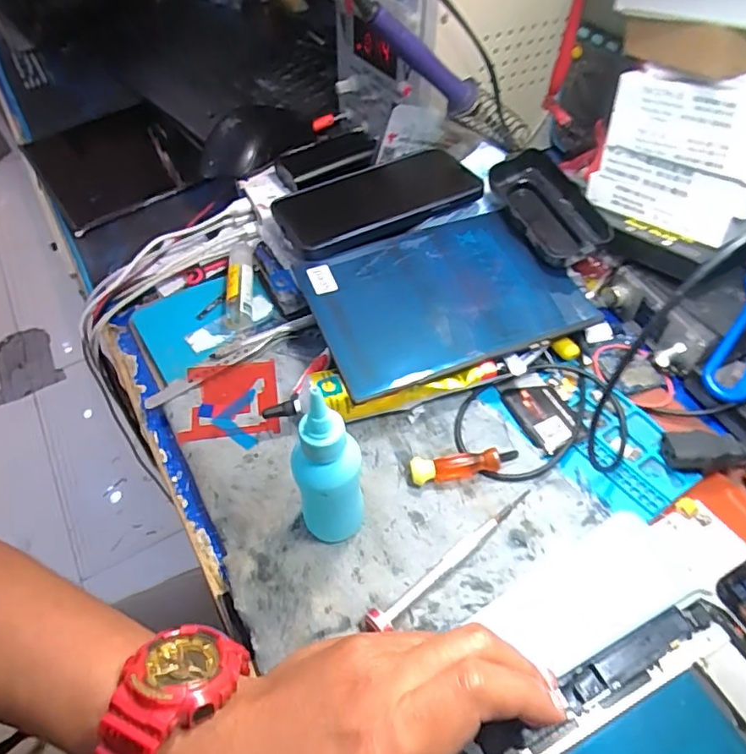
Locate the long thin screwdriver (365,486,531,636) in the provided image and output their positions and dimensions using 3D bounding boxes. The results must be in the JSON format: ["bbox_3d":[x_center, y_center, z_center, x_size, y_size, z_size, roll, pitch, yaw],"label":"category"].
[{"bbox_3d":[0.047,0.099,0.304,0.120,0.014,0.010,-32,57,-21],"label":"long thin screwdriver"}]

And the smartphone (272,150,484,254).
[{"bbox_3d":[0.009,-0.145,0.441,0.168,0.016,0.086,-20,44,-13],"label":"smartphone"}]

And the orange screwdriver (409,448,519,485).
[{"bbox_3d":[0.056,0.054,0.341,0.066,0.015,0.014,-10,52,-6],"label":"orange screwdriver"}]

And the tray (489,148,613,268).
[{"bbox_3d":[0.136,-0.127,0.426,0.061,0.040,0.109,-17,53,-11],"label":"tray"}]

